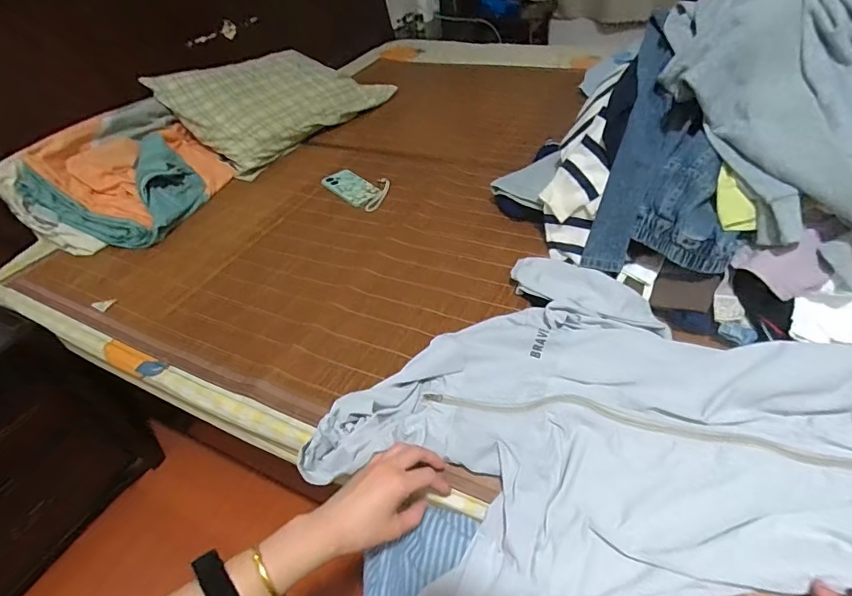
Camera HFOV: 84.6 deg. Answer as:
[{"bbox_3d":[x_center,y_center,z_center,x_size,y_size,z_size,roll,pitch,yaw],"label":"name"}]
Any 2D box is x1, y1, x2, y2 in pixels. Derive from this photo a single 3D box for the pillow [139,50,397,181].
[{"bbox_3d":[-0.409,-0.572,1.320,0.274,0.185,0.562,23,51,27],"label":"pillow"}]

